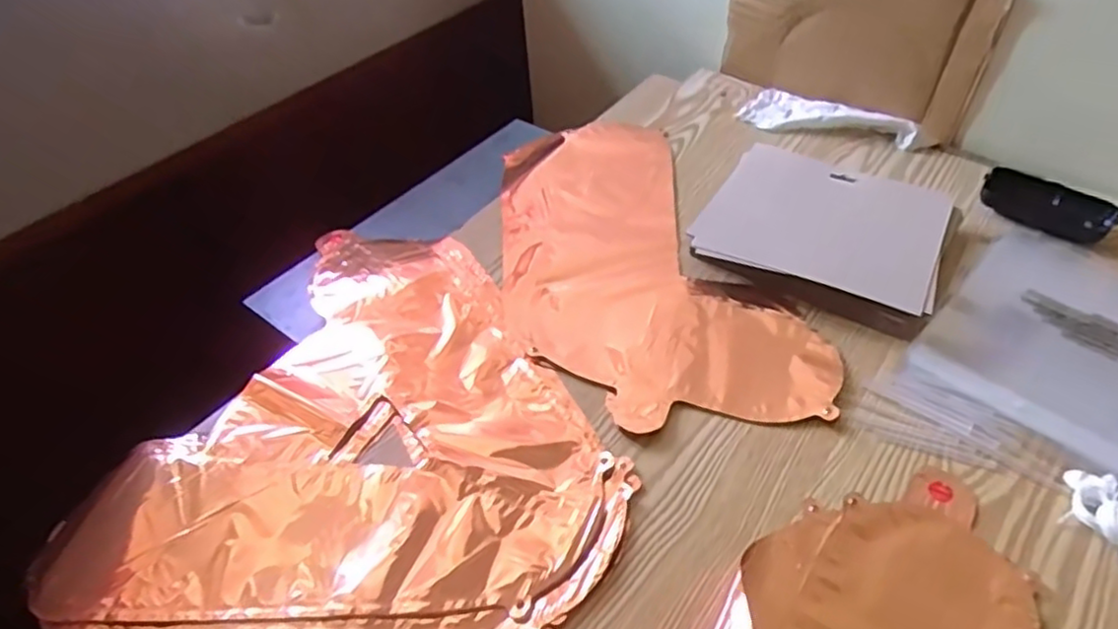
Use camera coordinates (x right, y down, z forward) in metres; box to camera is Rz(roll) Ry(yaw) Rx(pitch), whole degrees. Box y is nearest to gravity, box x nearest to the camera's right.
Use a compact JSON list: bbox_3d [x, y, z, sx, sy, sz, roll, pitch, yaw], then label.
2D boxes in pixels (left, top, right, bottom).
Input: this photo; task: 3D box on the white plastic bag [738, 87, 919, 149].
[{"bbox_3d":[0.302,-0.226,0.763,0.183,0.026,0.073,17,50,20],"label":"white plastic bag"}]

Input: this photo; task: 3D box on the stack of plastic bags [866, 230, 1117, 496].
[{"bbox_3d":[0.407,0.031,0.526,0.261,0.015,0.202,-36,54,-27],"label":"stack of plastic bags"}]

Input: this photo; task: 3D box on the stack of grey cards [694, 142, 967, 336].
[{"bbox_3d":[0.243,-0.078,0.621,0.201,0.034,0.161,23,52,24],"label":"stack of grey cards"}]

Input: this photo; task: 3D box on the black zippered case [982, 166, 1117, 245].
[{"bbox_3d":[0.459,-0.102,0.639,0.108,0.030,0.033,28,54,27],"label":"black zippered case"}]

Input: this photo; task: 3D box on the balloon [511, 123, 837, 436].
[{"bbox_3d":[0.066,-0.063,0.644,0.234,0.017,0.419,-9,46,-4],"label":"balloon"}]

